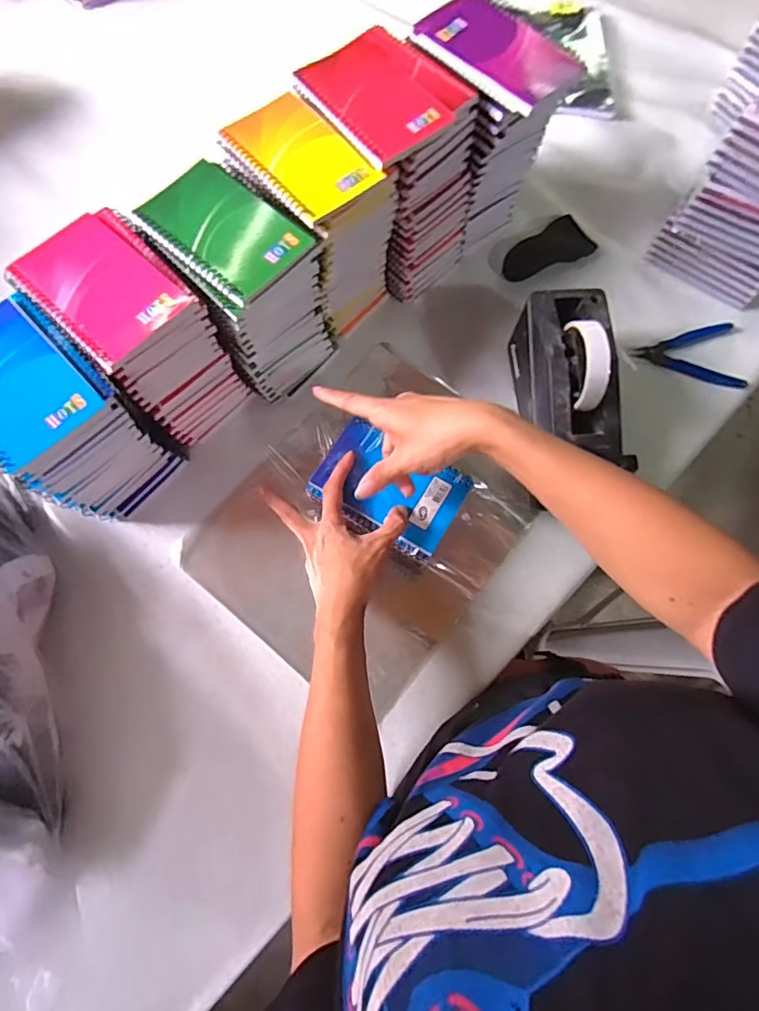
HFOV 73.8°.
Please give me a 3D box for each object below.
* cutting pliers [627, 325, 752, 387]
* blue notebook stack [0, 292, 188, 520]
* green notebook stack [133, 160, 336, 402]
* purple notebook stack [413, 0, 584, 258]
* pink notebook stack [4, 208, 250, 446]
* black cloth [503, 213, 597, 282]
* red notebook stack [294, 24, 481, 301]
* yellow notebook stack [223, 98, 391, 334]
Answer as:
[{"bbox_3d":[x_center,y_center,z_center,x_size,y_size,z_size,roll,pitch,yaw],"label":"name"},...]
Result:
[{"bbox_3d":[0.349,-0.174,0.575,0.121,0.009,0.083,3,73,-1],"label":"cutting pliers"},{"bbox_3d":[-0.274,-0.074,0.446,0.124,0.154,0.092,43,76,10],"label":"blue notebook stack"},{"bbox_3d":[-0.123,-0.201,0.482,0.124,0.167,0.108,44,76,10],"label":"green notebook stack"},{"bbox_3d":[0.098,-0.378,0.531,0.135,0.193,0.096,37,75,9],"label":"purple notebook stack"},{"bbox_3d":[-0.216,-0.150,0.468,0.123,0.162,0.093,41,76,10],"label":"pink notebook stack"},{"bbox_3d":[0.204,-0.311,0.620,0.114,0.015,0.058,-29,76,-10],"label":"black cloth"},{"bbox_3d":[0.008,-0.328,0.519,0.120,0.185,0.140,-42,79,-13],"label":"red notebook stack"},{"bbox_3d":[-0.065,-0.270,0.502,0.131,0.174,0.100,41,76,10],"label":"yellow notebook stack"}]

